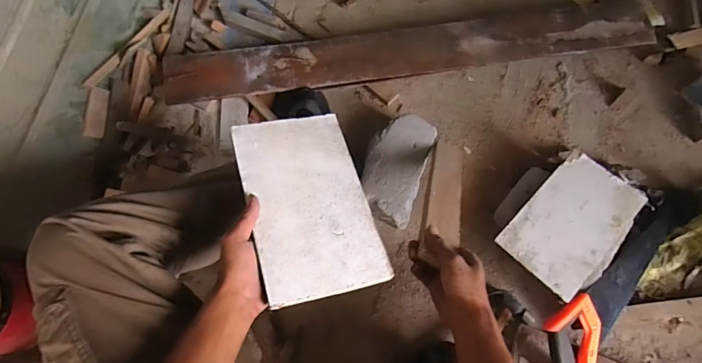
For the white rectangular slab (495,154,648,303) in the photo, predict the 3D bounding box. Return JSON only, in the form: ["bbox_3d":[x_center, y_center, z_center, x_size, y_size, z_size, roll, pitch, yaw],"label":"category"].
[{"bbox_3d":[0.394,0.074,0.701,0.245,0.019,0.154,-42,74,-12],"label":"white rectangular slab"}]

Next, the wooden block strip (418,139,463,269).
[{"bbox_3d":[0.154,0.014,0.647,0.058,0.025,0.328,15,34,8],"label":"wooden block strip"}]

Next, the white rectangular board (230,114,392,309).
[{"bbox_3d":[-0.053,0.021,0.508,0.147,0.005,0.244,-10,65,-19],"label":"white rectangular board"}]

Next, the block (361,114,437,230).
[{"bbox_3d":[0.085,-0.025,0.792,0.111,0.069,0.208,19,71,7],"label":"block"}]

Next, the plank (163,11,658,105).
[{"bbox_3d":[0.132,-0.293,0.884,1.064,0.057,0.147,-9,71,-4],"label":"plank"}]

